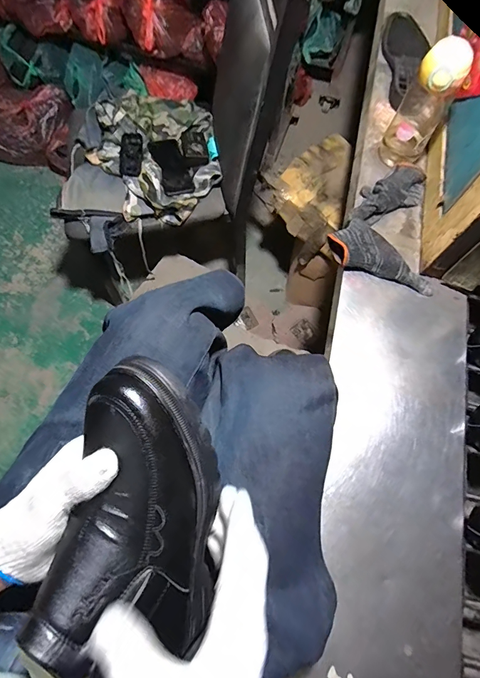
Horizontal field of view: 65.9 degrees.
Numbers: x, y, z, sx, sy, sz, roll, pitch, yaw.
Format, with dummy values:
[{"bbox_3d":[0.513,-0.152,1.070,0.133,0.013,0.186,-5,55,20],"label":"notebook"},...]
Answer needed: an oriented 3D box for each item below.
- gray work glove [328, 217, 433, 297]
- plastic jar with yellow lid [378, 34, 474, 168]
[{"bbox_3d":[0.225,-0.120,0.607,0.080,0.031,0.176,-42,77,-13],"label":"gray work glove"},{"bbox_3d":[0.304,-0.376,0.620,0.075,0.192,0.078,14,72,4],"label":"plastic jar with yellow lid"}]

